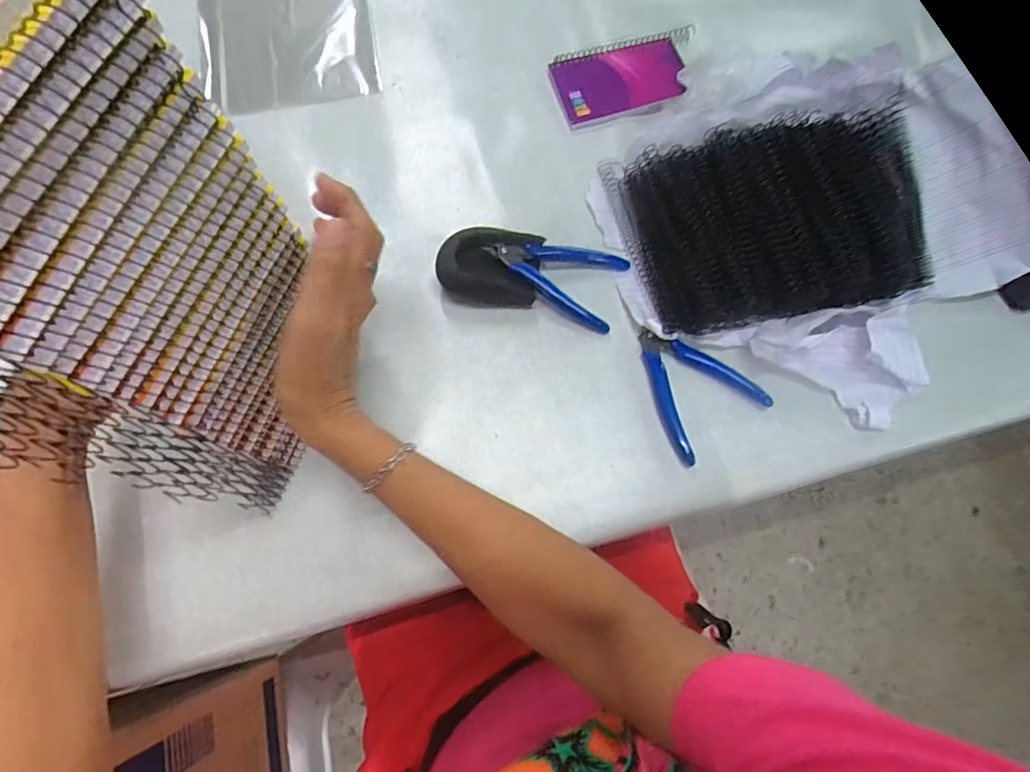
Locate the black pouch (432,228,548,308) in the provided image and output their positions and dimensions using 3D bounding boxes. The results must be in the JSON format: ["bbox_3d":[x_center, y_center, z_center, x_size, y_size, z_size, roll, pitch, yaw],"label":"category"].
[{"bbox_3d":[-0.021,-0.096,0.422,0.080,0.033,0.067,4,73,0],"label":"black pouch"}]

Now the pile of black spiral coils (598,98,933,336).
[{"bbox_3d":[0.217,-0.138,0.424,0.240,0.055,0.164,-8,73,-3],"label":"pile of black spiral coils"}]

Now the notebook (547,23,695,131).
[{"bbox_3d":[0.110,-0.299,0.489,0.140,0.010,0.092,-14,70,1],"label":"notebook"}]

